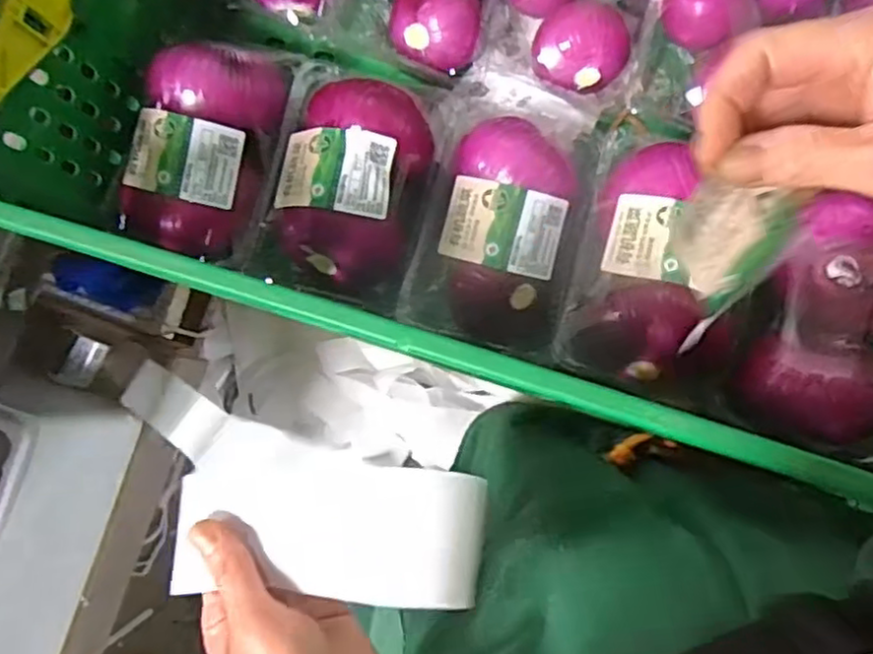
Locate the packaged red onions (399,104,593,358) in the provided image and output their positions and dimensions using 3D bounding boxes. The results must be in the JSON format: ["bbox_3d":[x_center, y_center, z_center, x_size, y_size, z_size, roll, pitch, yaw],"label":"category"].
[{"bbox_3d":[0.047,-0.087,0.490,0.114,0.076,0.181,11,86,5],"label":"packaged red onions"}]

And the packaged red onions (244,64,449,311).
[{"bbox_3d":[-0.061,-0.108,0.494,0.115,0.086,0.177,15,86,5],"label":"packaged red onions"}]

